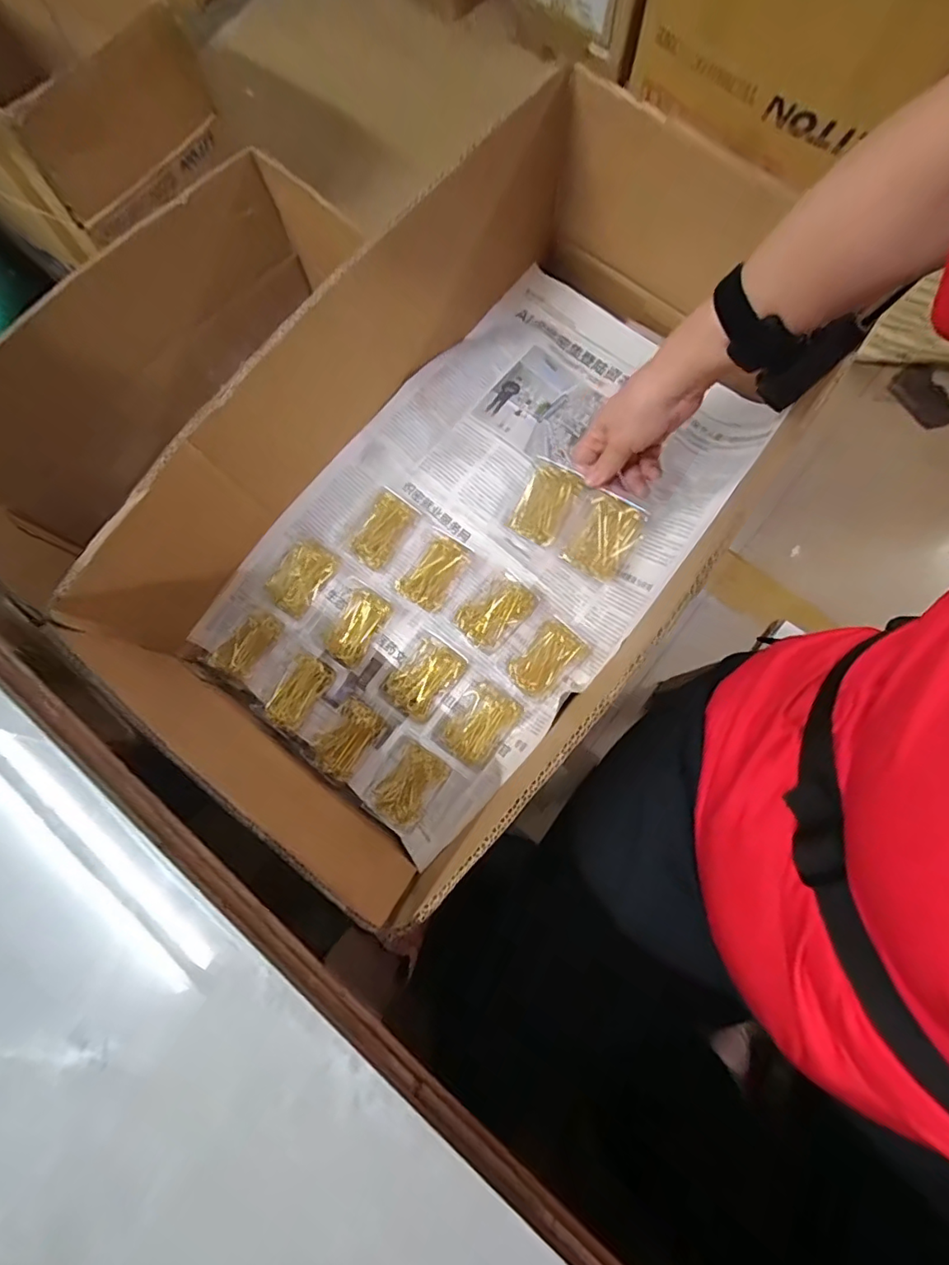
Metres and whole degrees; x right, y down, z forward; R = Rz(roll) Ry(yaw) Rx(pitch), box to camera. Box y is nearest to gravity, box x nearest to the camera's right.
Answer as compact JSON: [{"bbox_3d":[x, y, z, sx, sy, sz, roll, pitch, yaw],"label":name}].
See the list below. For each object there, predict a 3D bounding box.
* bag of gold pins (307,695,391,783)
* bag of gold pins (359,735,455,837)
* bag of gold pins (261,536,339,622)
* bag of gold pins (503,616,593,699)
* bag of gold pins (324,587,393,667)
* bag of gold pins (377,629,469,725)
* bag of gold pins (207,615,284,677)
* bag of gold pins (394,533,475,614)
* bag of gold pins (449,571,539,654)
[{"bbox_3d":[-0.122,0.099,0.521,0.049,0.029,0.074,36,81,9],"label":"bag of gold pins"},{"bbox_3d":[-0.064,0.140,0.512,0.057,0.014,0.075,33,81,9],"label":"bag of gold pins"},{"bbox_3d":[-0.170,-0.055,0.539,0.043,0.019,0.072,34,81,9],"label":"bag of gold pins"},{"bbox_3d":[0.067,0.025,0.521,0.076,0.025,0.049,-44,79,-7],"label":"bag of gold pins"},{"bbox_3d":[-0.117,-0.007,0.539,0.044,0.023,0.072,33,81,9],"label":"bag of gold pins"},{"bbox_3d":[-0.049,0.040,0.520,0.058,0.026,0.078,37,82,10],"label":"bag of gold pins"},{"bbox_3d":[-0.220,0.012,0.537,0.036,0.022,0.073,42,82,10],"label":"bag of gold pins"},{"bbox_3d":[-0.038,-0.059,0.538,0.047,0.024,0.075,32,81,9],"label":"bag of gold pins"},{"bbox_3d":[0.020,-0.020,0.530,0.051,0.028,0.075,44,83,11],"label":"bag of gold pins"}]

